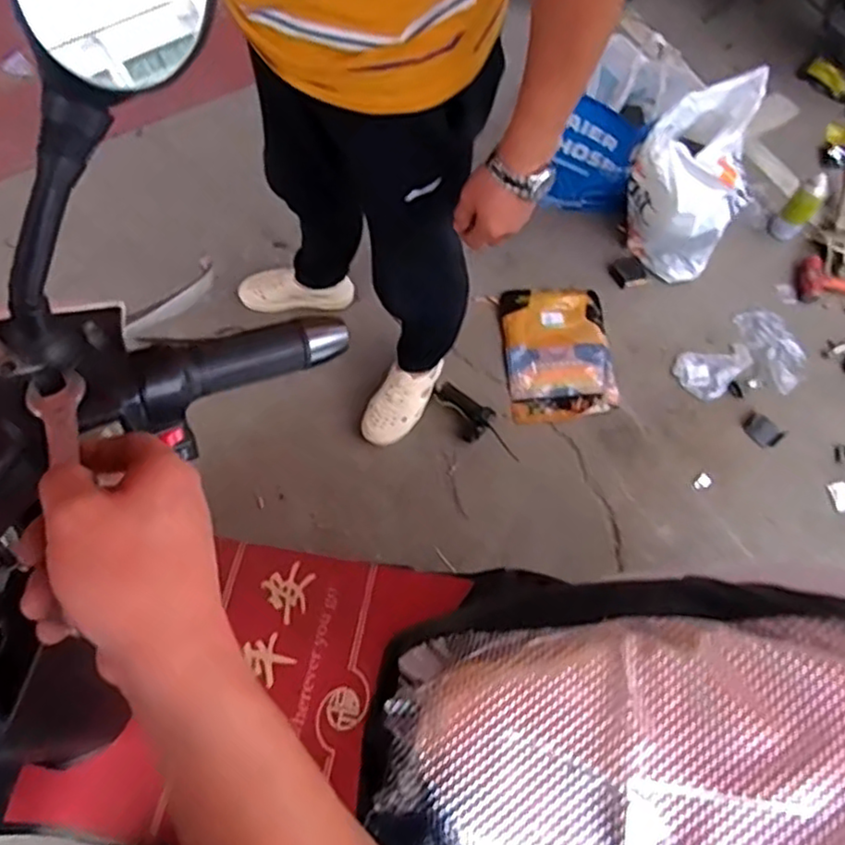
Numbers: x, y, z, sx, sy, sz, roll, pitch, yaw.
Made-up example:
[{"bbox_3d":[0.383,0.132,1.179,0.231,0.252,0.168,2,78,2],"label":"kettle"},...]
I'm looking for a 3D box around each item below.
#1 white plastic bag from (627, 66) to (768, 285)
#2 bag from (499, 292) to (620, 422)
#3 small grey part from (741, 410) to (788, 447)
[{"bbox_3d":[0.536,-0.478,1.371,0.224,0.352,0.194,25,67,11],"label":"white plastic bag"},{"bbox_3d":[0.291,-0.152,1.475,0.227,0.023,0.307,-6,74,1],"label":"bag"},{"bbox_3d":[0.689,0.017,1.380,0.055,0.016,0.077,-39,71,-17],"label":"small grey part"}]

